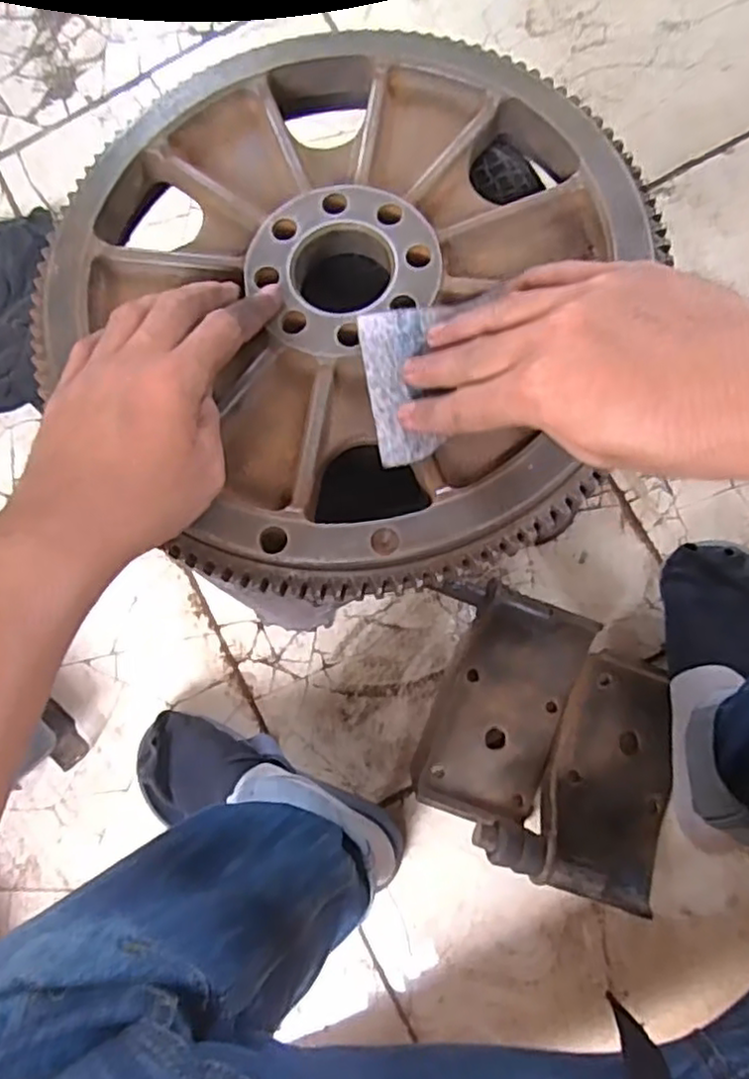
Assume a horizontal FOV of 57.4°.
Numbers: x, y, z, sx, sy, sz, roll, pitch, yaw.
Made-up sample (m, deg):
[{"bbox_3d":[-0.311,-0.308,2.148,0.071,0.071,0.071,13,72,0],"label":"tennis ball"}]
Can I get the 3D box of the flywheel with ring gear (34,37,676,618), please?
[{"bbox_3d":[-0.009,-0.130,0.341,0.283,0.048,0.301,-1,83,5],"label":"flywheel with ring gear"}]

